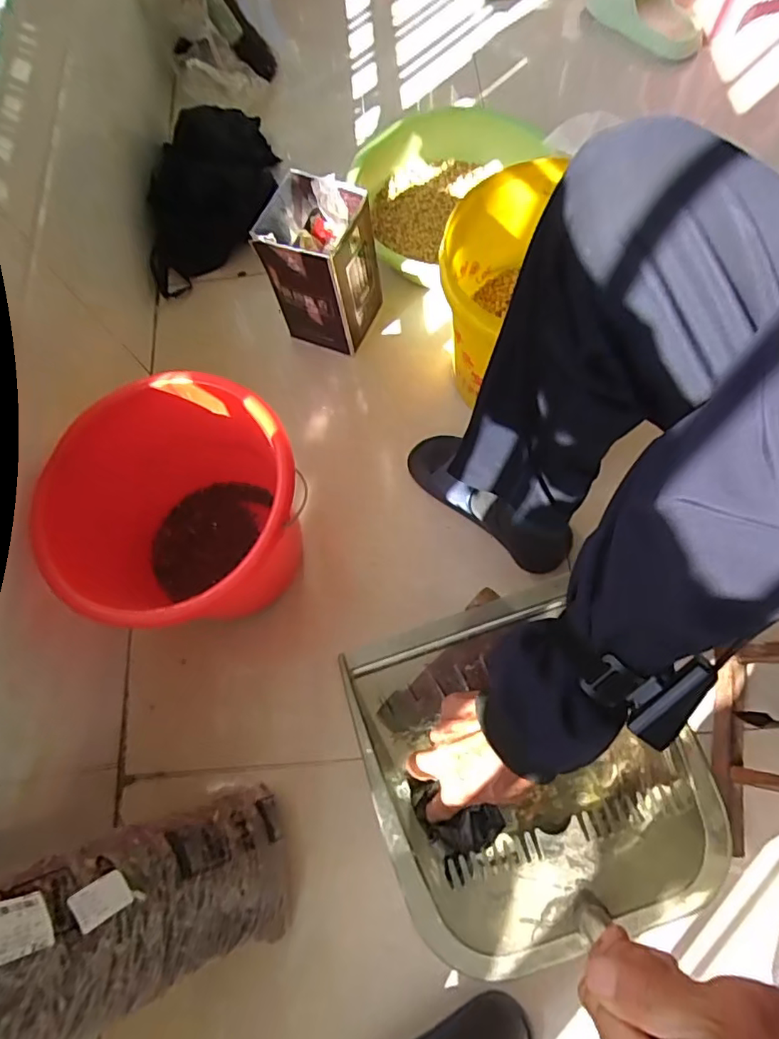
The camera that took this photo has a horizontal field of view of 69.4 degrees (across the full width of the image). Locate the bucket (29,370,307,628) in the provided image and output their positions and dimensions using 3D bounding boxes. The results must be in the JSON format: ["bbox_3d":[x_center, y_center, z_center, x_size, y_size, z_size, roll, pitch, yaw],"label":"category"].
[{"bbox_3d":[-0.233,0.003,0.696,0.267,0.231,0.256,-1,71,4],"label":"bucket"}]

